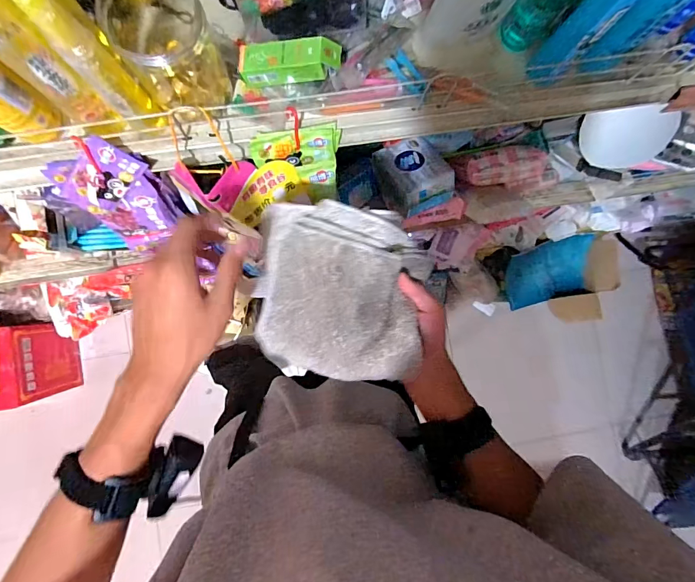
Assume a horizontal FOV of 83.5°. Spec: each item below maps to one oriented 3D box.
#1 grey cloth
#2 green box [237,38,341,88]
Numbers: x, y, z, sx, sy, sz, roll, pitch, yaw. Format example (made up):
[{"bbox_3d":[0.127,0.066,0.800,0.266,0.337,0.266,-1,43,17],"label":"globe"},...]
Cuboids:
[{"bbox_3d":[-0.006,0.000,0.411,0.171,0.045,0.174,6,88,-3],"label":"grey cloth"},{"bbox_3d":[-0.060,-0.239,0.405,0.105,0.024,0.039,-2,88,9],"label":"green box"}]

